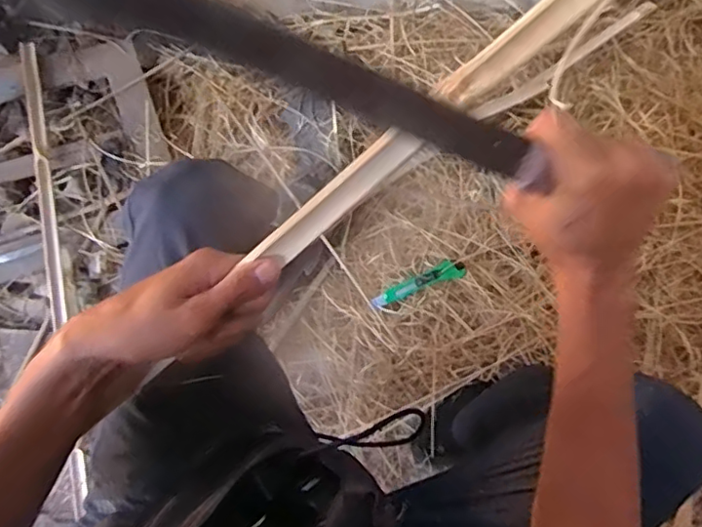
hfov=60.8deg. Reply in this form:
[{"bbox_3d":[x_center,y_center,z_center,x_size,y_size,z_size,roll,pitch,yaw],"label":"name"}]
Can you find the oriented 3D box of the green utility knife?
[{"bbox_3d":[0.112,0.035,1.006,0.163,0.028,0.038,-25,76,14],"label":"green utility knife"}]

